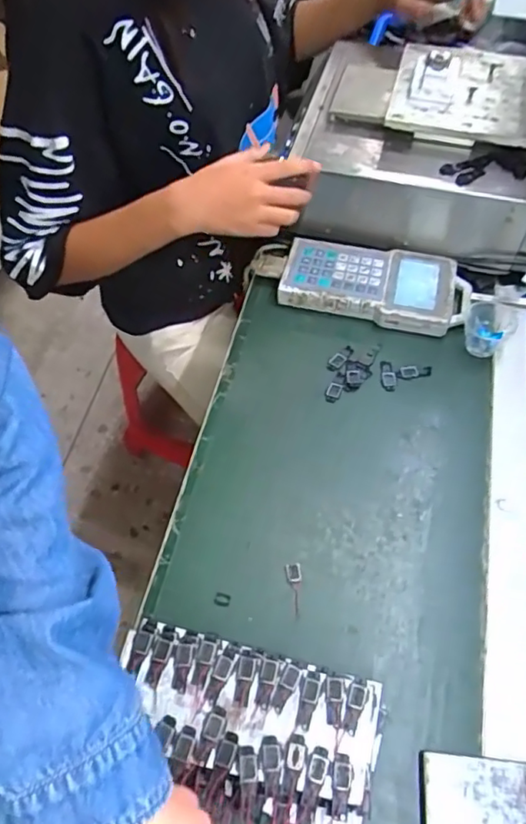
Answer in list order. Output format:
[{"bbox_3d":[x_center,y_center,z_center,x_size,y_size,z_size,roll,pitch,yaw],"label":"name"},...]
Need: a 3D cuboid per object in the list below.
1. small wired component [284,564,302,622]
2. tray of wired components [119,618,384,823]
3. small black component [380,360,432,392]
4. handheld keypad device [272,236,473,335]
[{"bbox_3d":[0.031,0.162,0.536,0.014,0.004,0.050,-8,57,-6],"label":"small wired component"},{"bbox_3d":[-0.015,0.244,0.458,0.201,0.041,0.106,13,58,8],"label":"tray of wired components"},{"bbox_3d":[0.162,-0.040,0.664,0.057,0.007,0.034,1,57,0],"label":"small black component"},{"bbox_3d":[0.137,-0.157,0.720,0.223,0.031,0.108,15,58,9],"label":"handheld keypad device"}]

